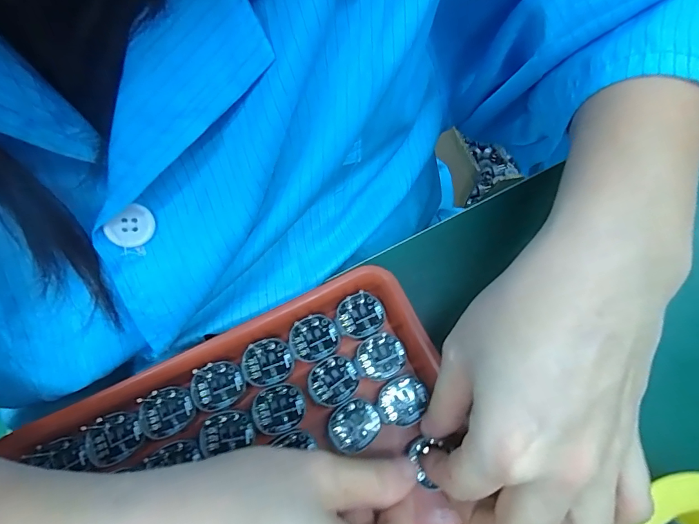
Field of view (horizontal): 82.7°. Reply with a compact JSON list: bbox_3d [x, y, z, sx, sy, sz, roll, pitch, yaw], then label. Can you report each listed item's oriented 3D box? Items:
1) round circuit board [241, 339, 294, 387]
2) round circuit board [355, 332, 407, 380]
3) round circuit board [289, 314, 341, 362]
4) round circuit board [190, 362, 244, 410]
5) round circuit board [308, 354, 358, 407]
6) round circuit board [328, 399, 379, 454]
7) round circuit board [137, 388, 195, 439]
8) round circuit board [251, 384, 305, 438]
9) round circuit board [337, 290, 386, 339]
[{"bbox_3d":[-0.046,0.057,0.224,0.027,0.004,0.025,0,73,-1],"label":"round circuit board"},{"bbox_3d":[0.018,0.053,0.225,0.027,0.004,0.024,-16,74,-6],"label":"round circuit board"},{"bbox_3d":[-0.020,0.044,0.228,0.029,0.004,0.025,-16,74,-6],"label":"round circuit board"},{"bbox_3d":[-0.073,0.068,0.220,0.028,0.004,0.024,-6,73,-3],"label":"round circuit board"},{"bbox_3d":[-0.009,0.066,0.220,0.027,0.004,0.025,-17,74,-6],"label":"round circuit board"},{"bbox_3d":[0.002,0.088,0.213,0.024,0.004,0.028,40,76,11],"label":"round circuit board"},{"bbox_3d":[-0.100,0.082,0.216,0.029,0.004,0.024,-17,74,-6],"label":"round circuit board"},{"bbox_3d":[-0.038,0.080,0.216,0.027,0.004,0.024,-18,74,-6],"label":"round circuit board"},{"bbox_3d":[0.007,0.031,0.231,0.027,0.005,0.025,0,73,-1],"label":"round circuit board"}]

